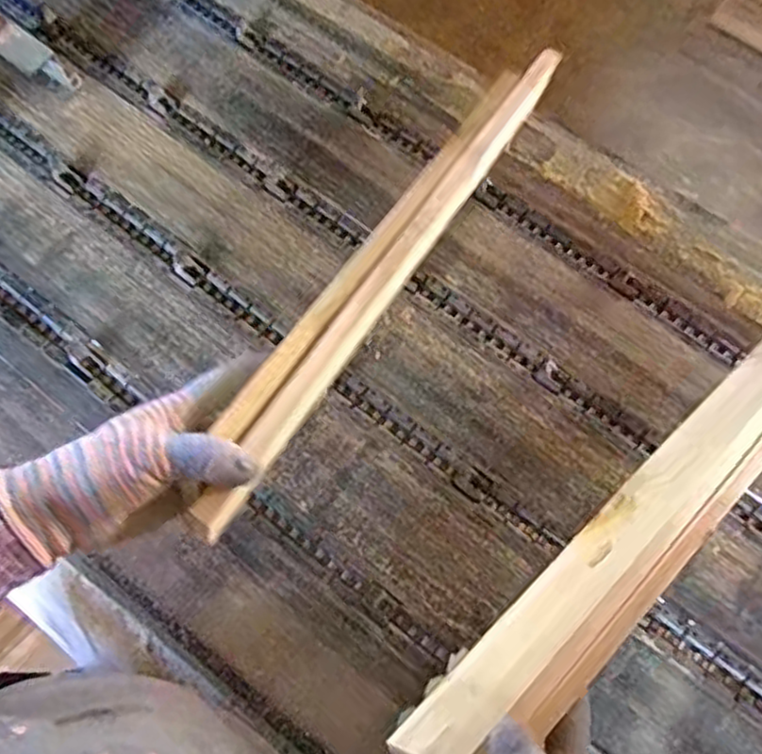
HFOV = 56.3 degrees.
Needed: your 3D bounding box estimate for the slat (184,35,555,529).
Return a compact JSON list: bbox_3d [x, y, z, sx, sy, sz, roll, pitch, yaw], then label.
[{"bbox_3d":[0.022,-0.089,0.518,0.017,0.061,0.477,27,61,13],"label":"slat"}]

